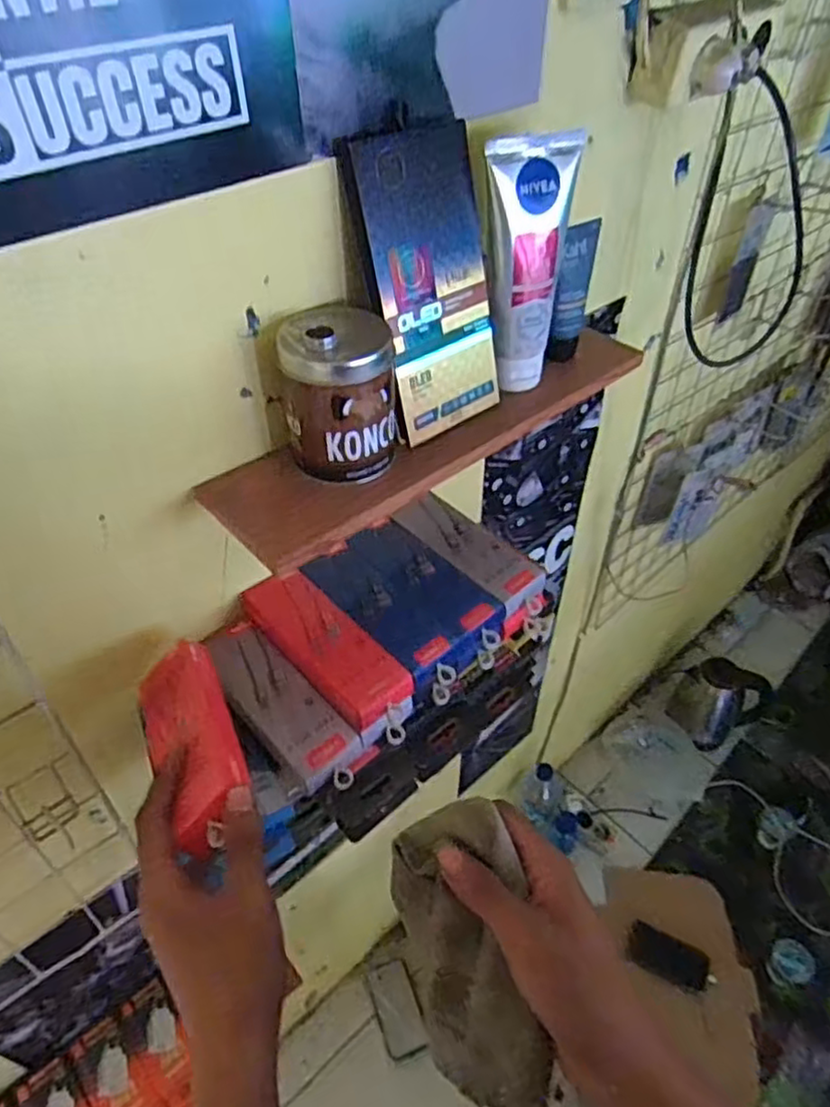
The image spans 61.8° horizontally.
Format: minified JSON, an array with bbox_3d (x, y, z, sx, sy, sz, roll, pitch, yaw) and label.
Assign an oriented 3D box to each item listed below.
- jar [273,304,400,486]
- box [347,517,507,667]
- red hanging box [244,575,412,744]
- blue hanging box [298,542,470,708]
[{"bbox_3d":[-0.051,-0.107,0.468,0.076,0.101,0.070,-2,44,-3],"label":"jar"},{"bbox_3d":[0.008,0.030,0.598,0.056,0.038,0.151,-33,53,-30],"label":"box"},{"bbox_3d":[-0.068,0.076,0.546,0.056,0.032,0.157,-33,53,-30],"label":"red hanging box"},{"bbox_3d":[-0.029,0.053,0.576,0.060,0.043,0.152,-34,54,-31],"label":"blue hanging box"}]

